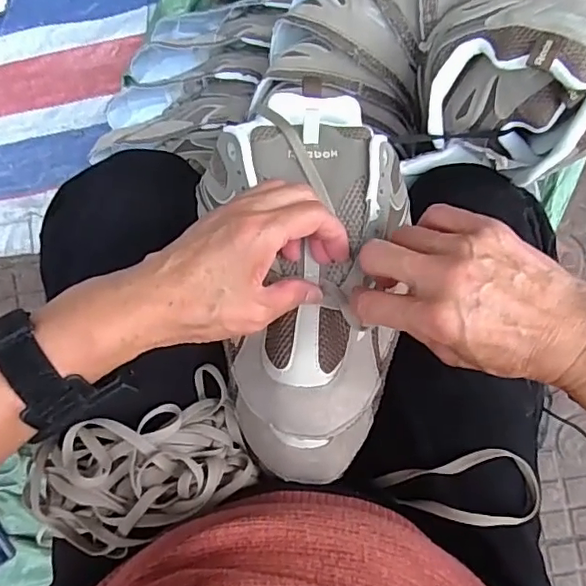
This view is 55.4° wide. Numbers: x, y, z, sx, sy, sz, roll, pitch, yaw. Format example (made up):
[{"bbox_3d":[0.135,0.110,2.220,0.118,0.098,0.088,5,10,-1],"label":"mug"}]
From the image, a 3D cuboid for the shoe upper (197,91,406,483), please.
[{"bbox_3d":[0.010,-0.009,0.392,0.136,0.081,0.275,0,84,3],"label":"shoe upper"}]

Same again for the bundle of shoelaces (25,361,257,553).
[{"bbox_3d":[-0.112,0.127,0.399,0.152,0.051,0.089,-24,85,0],"label":"bundle of shoelaces"}]

